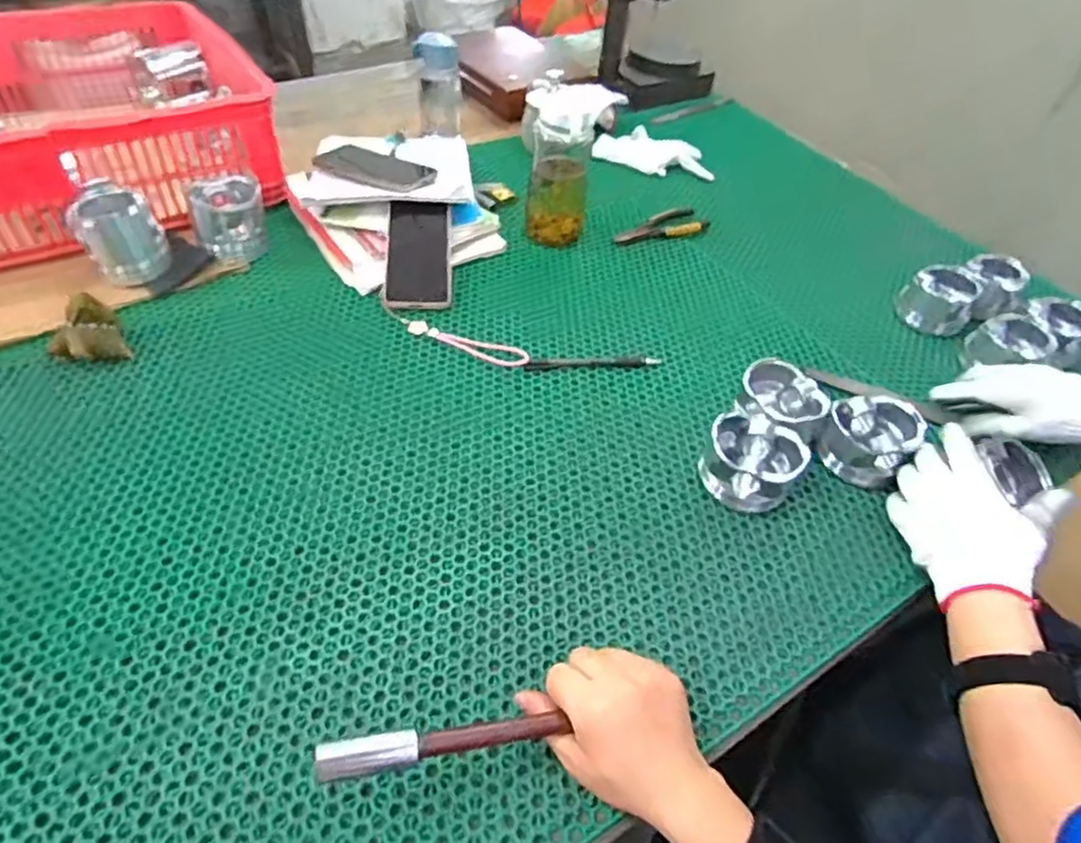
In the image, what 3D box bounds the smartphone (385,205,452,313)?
[{"bbox_3d":[-0.148,-0.203,0.796,0.076,0.011,0.149,-1,73,-8],"label":"smartphone"}]

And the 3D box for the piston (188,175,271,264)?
[{"bbox_3d":[-0.389,-0.256,0.815,0.083,0.075,0.091,-15,51,-19],"label":"piston"}]

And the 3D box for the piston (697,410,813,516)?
[{"bbox_3d":[0.198,0.037,0.610,0.083,0.057,0.079,3,47,-3],"label":"piston"}]

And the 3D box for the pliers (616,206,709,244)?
[{"bbox_3d":[0.168,-0.279,0.923,0.135,0.015,0.065,-15,51,-19],"label":"pliers"}]

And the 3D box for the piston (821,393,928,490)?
[{"bbox_3d":[0.321,0.020,0.637,0.075,0.061,0.078,27,50,18],"label":"piston"}]

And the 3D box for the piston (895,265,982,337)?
[{"bbox_3d":[0.508,-0.154,0.828,0.085,0.057,0.084,-33,59,-31],"label":"piston"}]

